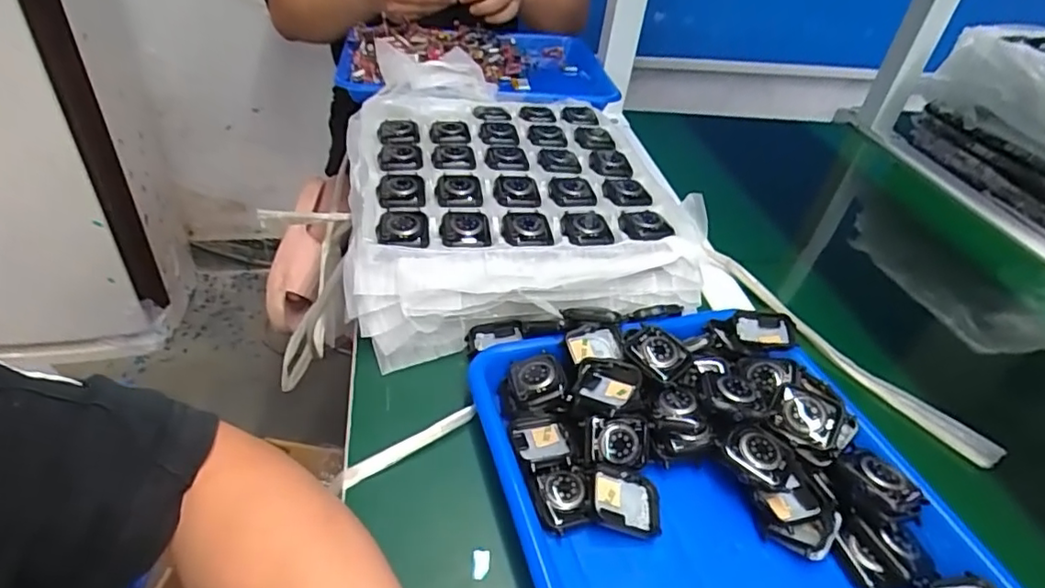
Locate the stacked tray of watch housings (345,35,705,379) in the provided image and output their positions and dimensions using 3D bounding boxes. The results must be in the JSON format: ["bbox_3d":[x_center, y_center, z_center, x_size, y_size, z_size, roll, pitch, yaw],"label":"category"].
[{"bbox_3d":[-0.003,-0.113,0.572,0.319,0.085,0.381,-4,41,-13],"label":"stacked tray of watch housings"}]

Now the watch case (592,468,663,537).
[{"bbox_3d":[0.062,0.124,0.348,0.041,0.014,0.036,6,39,-1],"label":"watch case"}]

